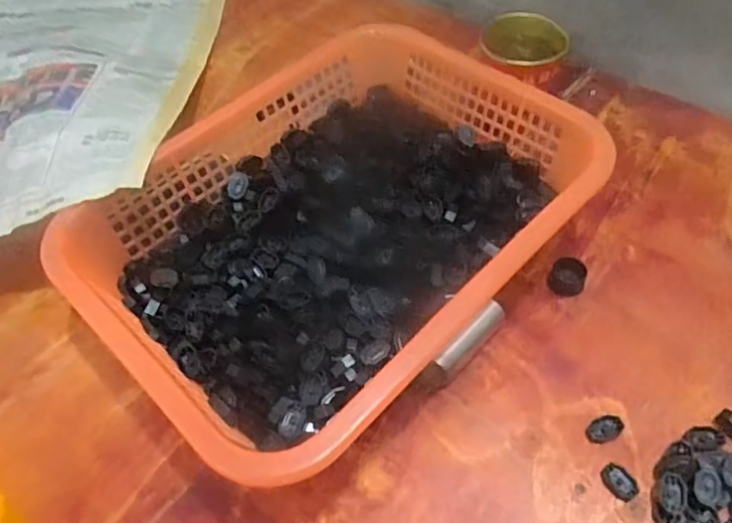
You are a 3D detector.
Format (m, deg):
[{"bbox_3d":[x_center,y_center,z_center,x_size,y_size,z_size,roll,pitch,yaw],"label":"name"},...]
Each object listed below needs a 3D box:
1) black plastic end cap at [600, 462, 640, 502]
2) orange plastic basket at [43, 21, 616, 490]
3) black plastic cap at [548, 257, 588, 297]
[{"bbox_3d":[0.152,0.132,0.358,0.015,0.004,0.022,-38,59,-21],"label":"black plastic end cap"},{"bbox_3d":[-0.020,-0.023,0.437,0.259,0.091,0.333,37,65,27],"label":"orange plastic basket"},{"bbox_3d":[0.150,0.012,0.446,0.025,0.016,0.025,18,57,17],"label":"black plastic cap"}]

